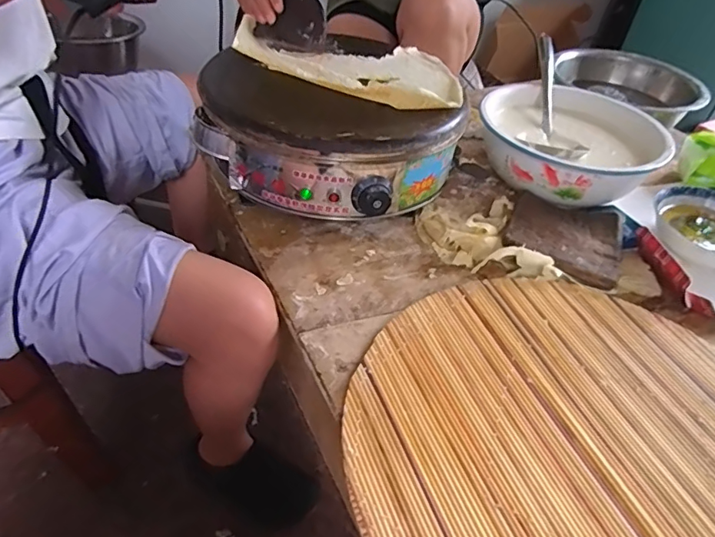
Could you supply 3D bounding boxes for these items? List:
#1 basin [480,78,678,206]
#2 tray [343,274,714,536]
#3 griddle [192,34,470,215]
[{"bbox_3d":[0.347,-0.208,0.836,0.261,0.091,0.280,3,40,-2],"label":"basin"},{"bbox_3d":[0.212,0.170,0.463,0.431,0.012,0.437,3,40,-2],"label":"tray"},{"bbox_3d":[-0.057,-0.206,0.724,0.304,0.138,0.331,-23,50,-29],"label":"griddle"}]

